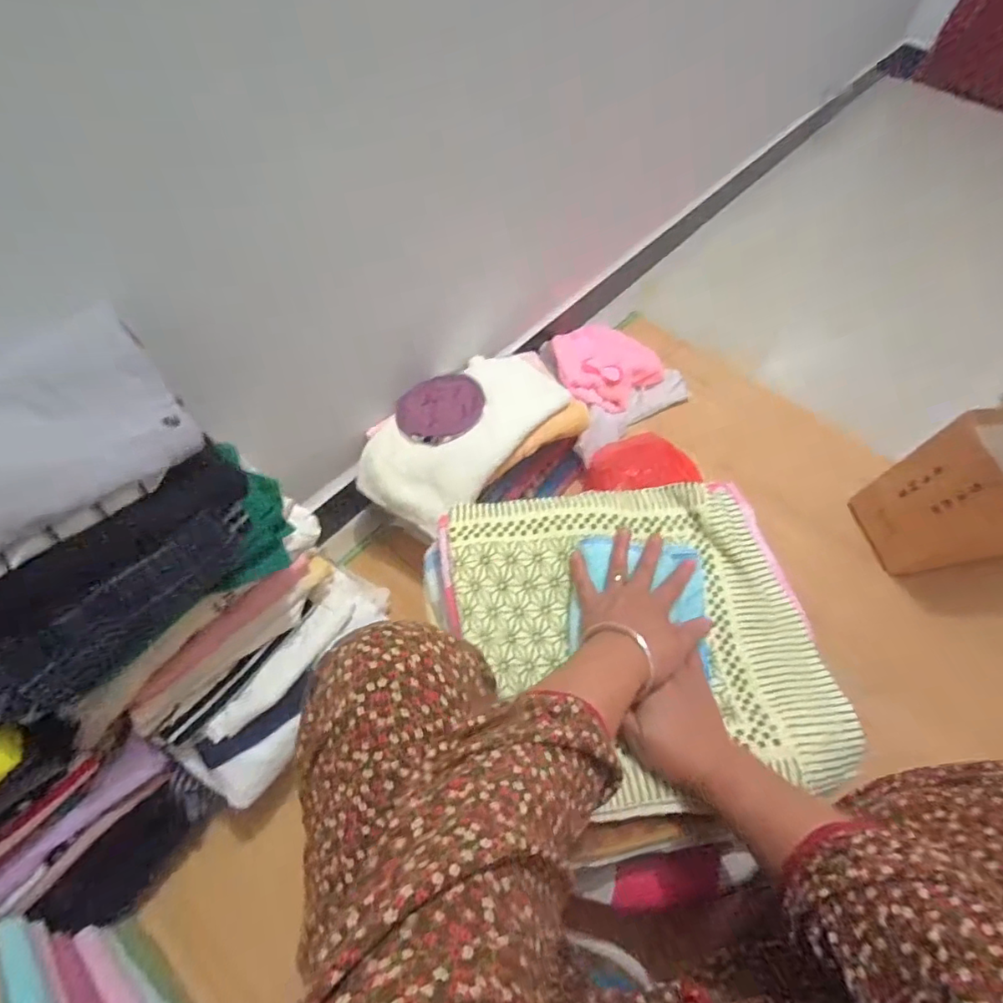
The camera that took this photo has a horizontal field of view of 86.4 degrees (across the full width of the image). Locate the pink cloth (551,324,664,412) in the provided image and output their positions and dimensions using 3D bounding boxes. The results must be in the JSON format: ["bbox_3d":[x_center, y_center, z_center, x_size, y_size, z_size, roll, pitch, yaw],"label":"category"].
[{"bbox_3d":[0.218,-0.273,1.079,0.228,0.057,0.187,-9,61,-9],"label":"pink cloth"}]

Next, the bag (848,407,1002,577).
[{"bbox_3d":[0.830,-0.016,0.875,0.342,0.292,0.189,-15,62,-12],"label":"bag"}]

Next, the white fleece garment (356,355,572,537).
[{"bbox_3d":[-0.057,-0.118,0.839,0.190,0.068,0.346,35,64,16],"label":"white fleece garment"}]

